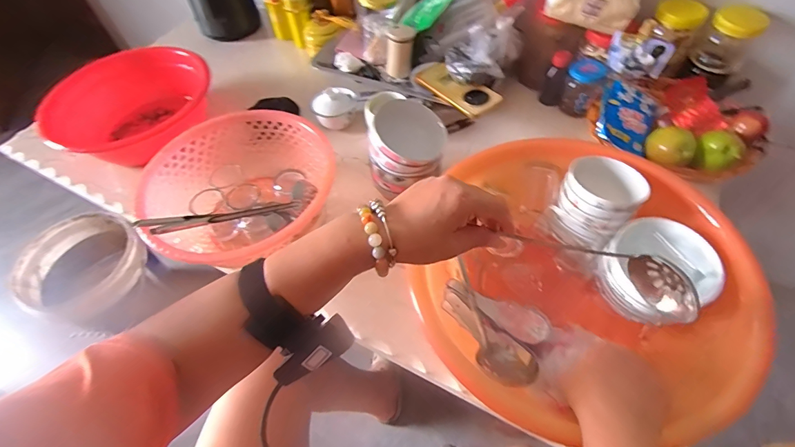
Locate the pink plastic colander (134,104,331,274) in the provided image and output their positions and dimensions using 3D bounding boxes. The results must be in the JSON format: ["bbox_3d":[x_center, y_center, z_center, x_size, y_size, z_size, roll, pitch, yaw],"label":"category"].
[{"bbox_3d":[-0.240,-0.051,0.637,0.282,0.103,0.266,-27,58,-14],"label":"pink plastic colander"}]

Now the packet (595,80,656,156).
[{"bbox_3d":[0.377,-0.175,0.655,0.091,0.020,0.126,30,73,-3],"label":"packet"}]

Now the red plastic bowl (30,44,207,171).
[{"bbox_3d":[-0.510,-0.216,0.774,0.284,0.101,0.267,-23,57,-12],"label":"red plastic bowl"}]

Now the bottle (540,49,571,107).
[{"bbox_3d":[0.300,-0.274,0.758,0.040,0.097,0.038,14,58,14],"label":"bottle"}]

